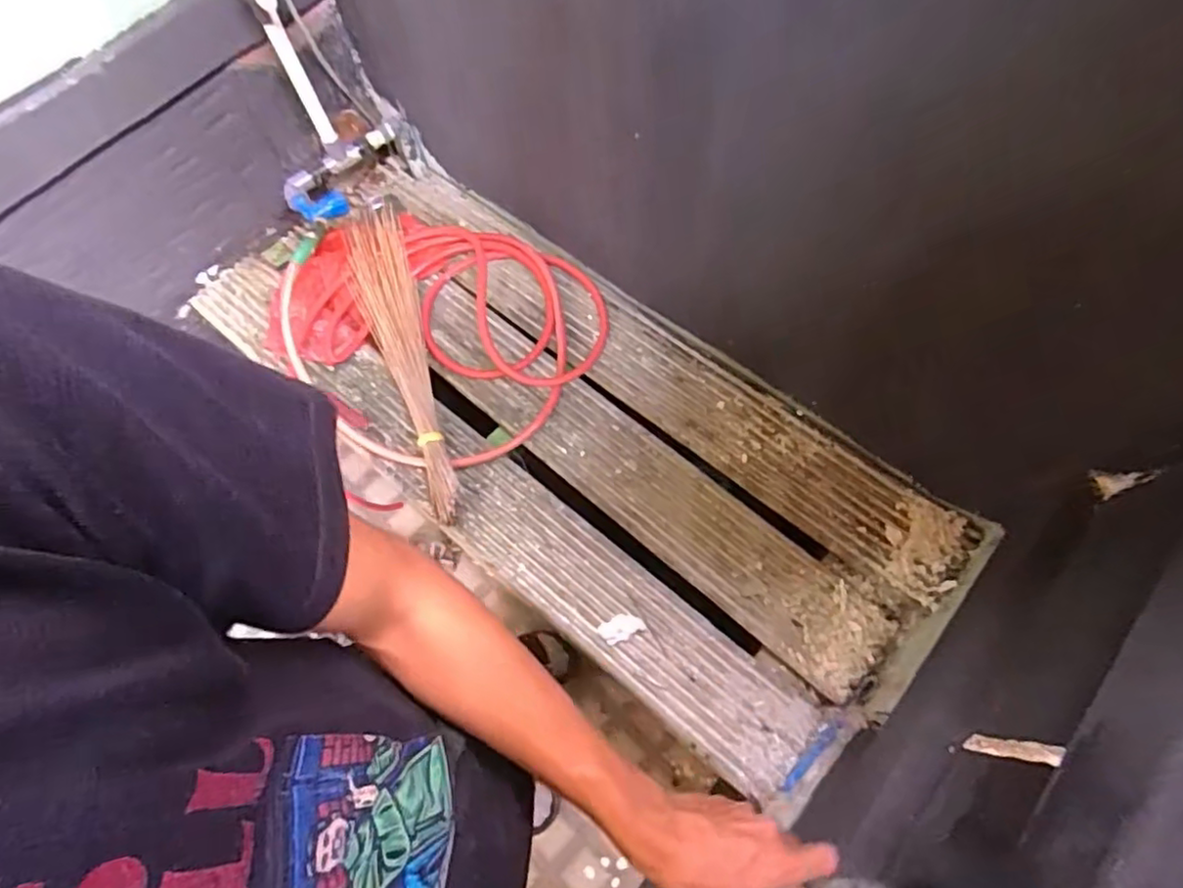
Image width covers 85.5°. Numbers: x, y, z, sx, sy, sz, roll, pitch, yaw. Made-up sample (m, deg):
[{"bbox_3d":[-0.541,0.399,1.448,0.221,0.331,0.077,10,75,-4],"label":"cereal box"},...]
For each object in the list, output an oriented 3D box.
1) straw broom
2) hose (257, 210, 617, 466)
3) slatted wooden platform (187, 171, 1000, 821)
[{"bbox_3d":[-0.308,-0.150,1.025,0.099,0.061,0.592,-19,71,-4],"label":"straw broom"},{"bbox_3d":[-0.272,-0.199,1.054,0.500,0.054,0.518,-43,74,-12],"label":"hose"},{"bbox_3d":[-0.064,-0.053,1.002,1.217,0.059,0.506,40,76,15],"label":"slatted wooden platform"}]

